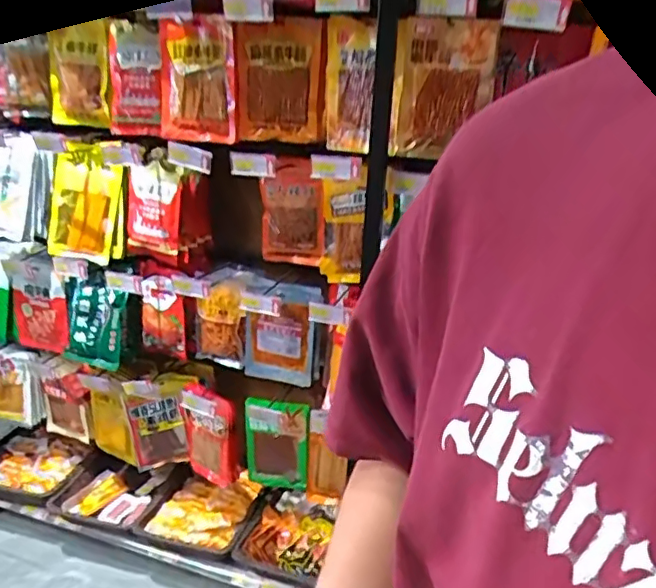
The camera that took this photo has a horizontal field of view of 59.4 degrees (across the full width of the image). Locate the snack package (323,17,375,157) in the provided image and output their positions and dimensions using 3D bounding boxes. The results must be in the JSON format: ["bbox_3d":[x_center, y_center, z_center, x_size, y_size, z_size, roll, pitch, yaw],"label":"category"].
[{"bbox_3d":[0.040,-0.428,1.181,0.111,0.256,0.041,6,20,23],"label":"snack package"}]

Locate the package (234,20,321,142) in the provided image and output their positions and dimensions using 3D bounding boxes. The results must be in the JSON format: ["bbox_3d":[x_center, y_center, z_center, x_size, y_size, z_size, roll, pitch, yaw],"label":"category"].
[{"bbox_3d":[-0.103,-0.446,1.208,0.179,0.234,0.046,-3,23,-14],"label":"package"}]

